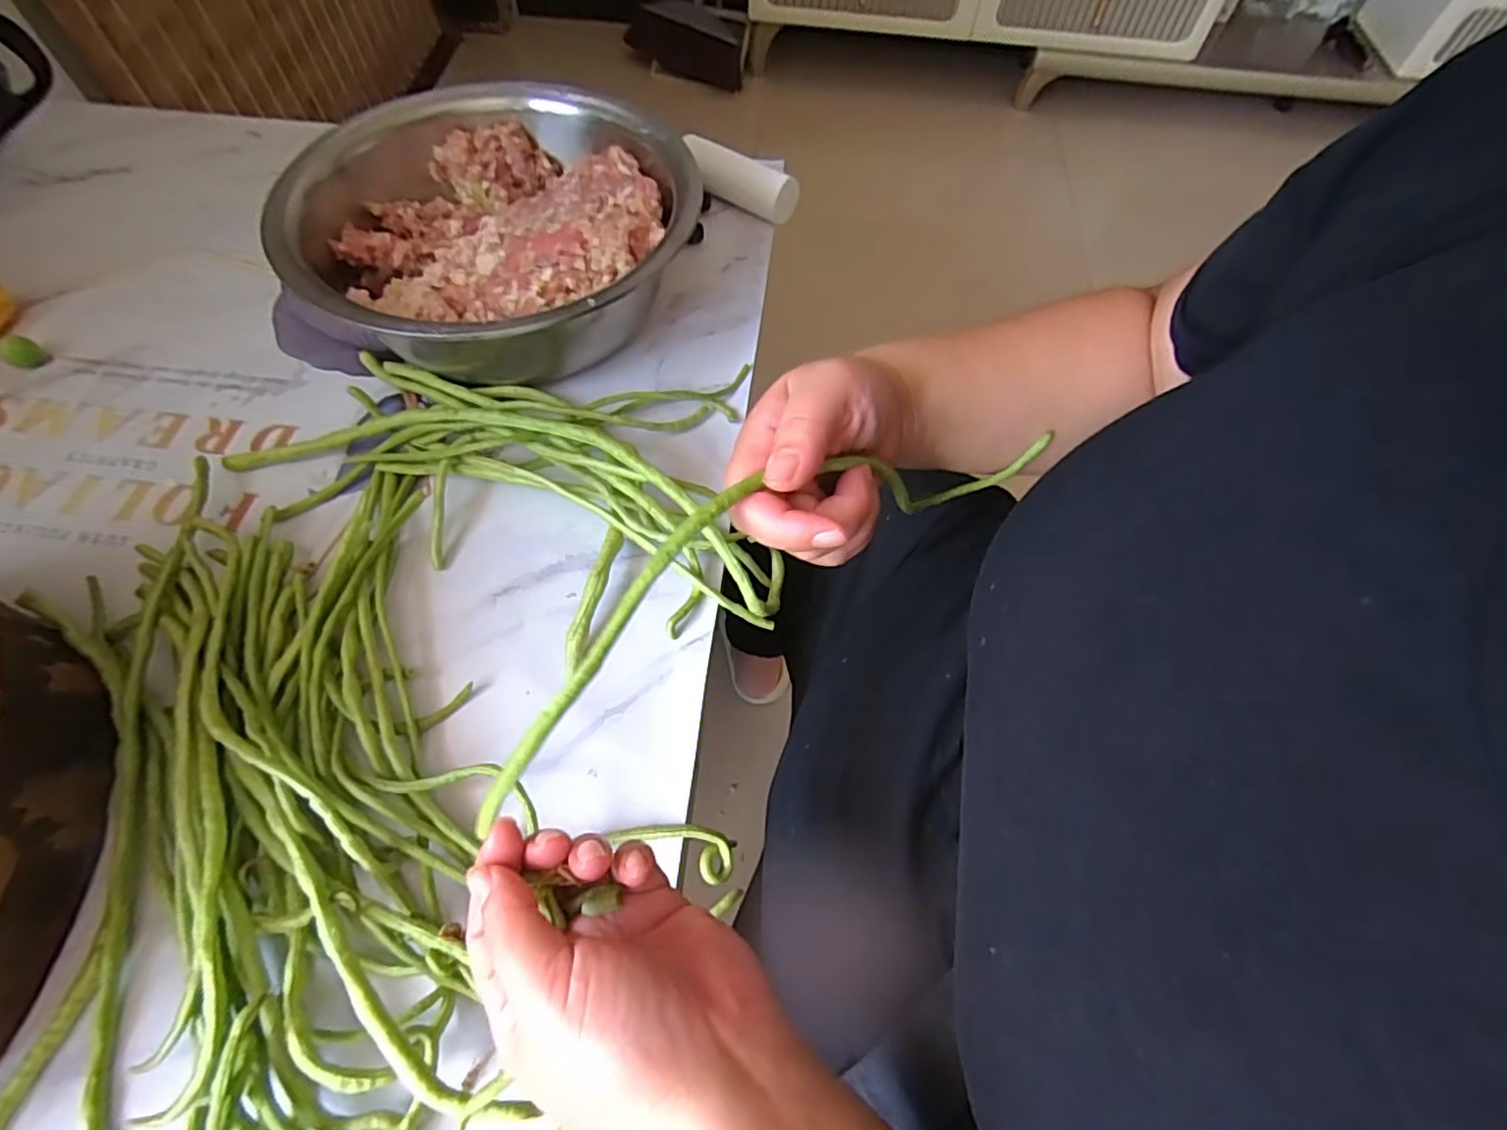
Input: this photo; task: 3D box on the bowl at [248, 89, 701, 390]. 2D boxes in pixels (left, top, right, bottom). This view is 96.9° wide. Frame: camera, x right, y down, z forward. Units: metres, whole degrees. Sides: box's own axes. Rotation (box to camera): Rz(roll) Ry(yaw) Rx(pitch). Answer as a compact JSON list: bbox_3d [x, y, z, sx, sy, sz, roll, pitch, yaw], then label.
[{"bbox_3d":[-0.194,-0.252,0.529,0.279,0.114,0.296,1,60,-2],"label":"bowl"}]

